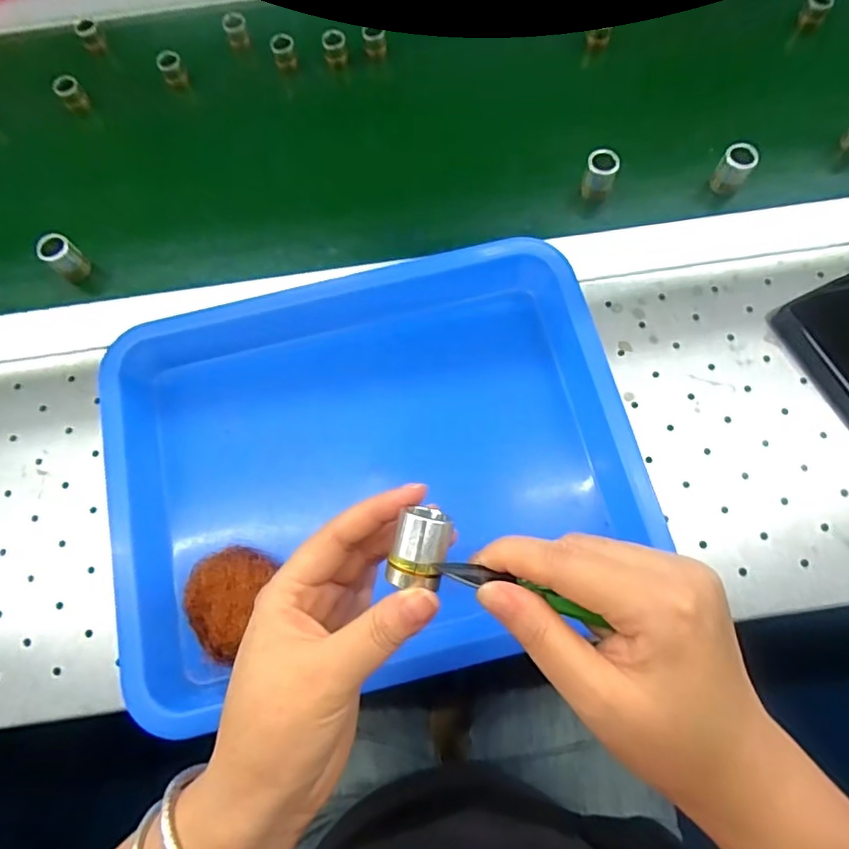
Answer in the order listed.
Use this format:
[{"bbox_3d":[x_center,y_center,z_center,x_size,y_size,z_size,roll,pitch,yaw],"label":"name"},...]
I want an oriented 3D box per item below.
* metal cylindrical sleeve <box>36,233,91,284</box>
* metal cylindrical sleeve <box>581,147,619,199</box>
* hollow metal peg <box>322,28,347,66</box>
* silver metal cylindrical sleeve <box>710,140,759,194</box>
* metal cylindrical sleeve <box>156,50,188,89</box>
[{"bbox_3d":[-0.271,-0.125,0.418,0.018,0.032,0.022,38,77,13],"label":"metal cylindrical sleeve"},{"bbox_3d":[0.136,-0.191,0.432,0.022,0.040,0.019,23,74,9],"label":"metal cylindrical sleeve"},{"bbox_3d":[-0.078,-0.329,0.489,0.019,0.029,0.014,-10,71,-1],"label":"hollow metal peg"},{"bbox_3d":[0.238,-0.195,0.429,0.022,0.039,0.020,-1,72,2],"label":"silver metal cylindrical sleeve"},{"bbox_3d":[-0.219,-0.308,0.485,0.019,0.025,0.017,-25,72,-6],"label":"metal cylindrical sleeve"}]

